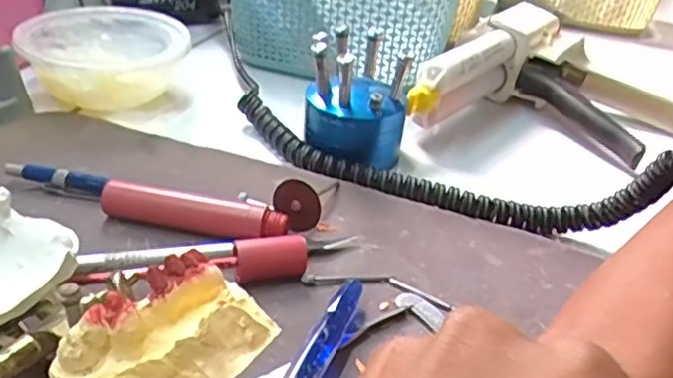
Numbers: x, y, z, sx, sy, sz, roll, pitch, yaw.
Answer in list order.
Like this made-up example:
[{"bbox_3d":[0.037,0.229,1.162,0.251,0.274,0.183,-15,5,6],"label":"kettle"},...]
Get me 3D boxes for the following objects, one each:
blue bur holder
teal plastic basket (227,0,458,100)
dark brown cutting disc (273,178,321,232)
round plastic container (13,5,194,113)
[{"bbox_3d":[0.011,-0.051,0.378,0.056,0.064,0.055,5,32,1],"label":"blue bur holder"},{"bbox_3d":[0.004,-0.138,0.503,0.160,0.081,0.120,10,32,6],"label":"teal plastic basket"},{"bbox_3d":[-0.019,0.007,0.317,0.025,0.021,0.004,48,24,13],"label":"dark brown cutting disc"},{"bbox_3d":[-0.150,-0.087,0.435,0.099,0.046,0.099,3,32,-2],"label":"round plastic container"}]

